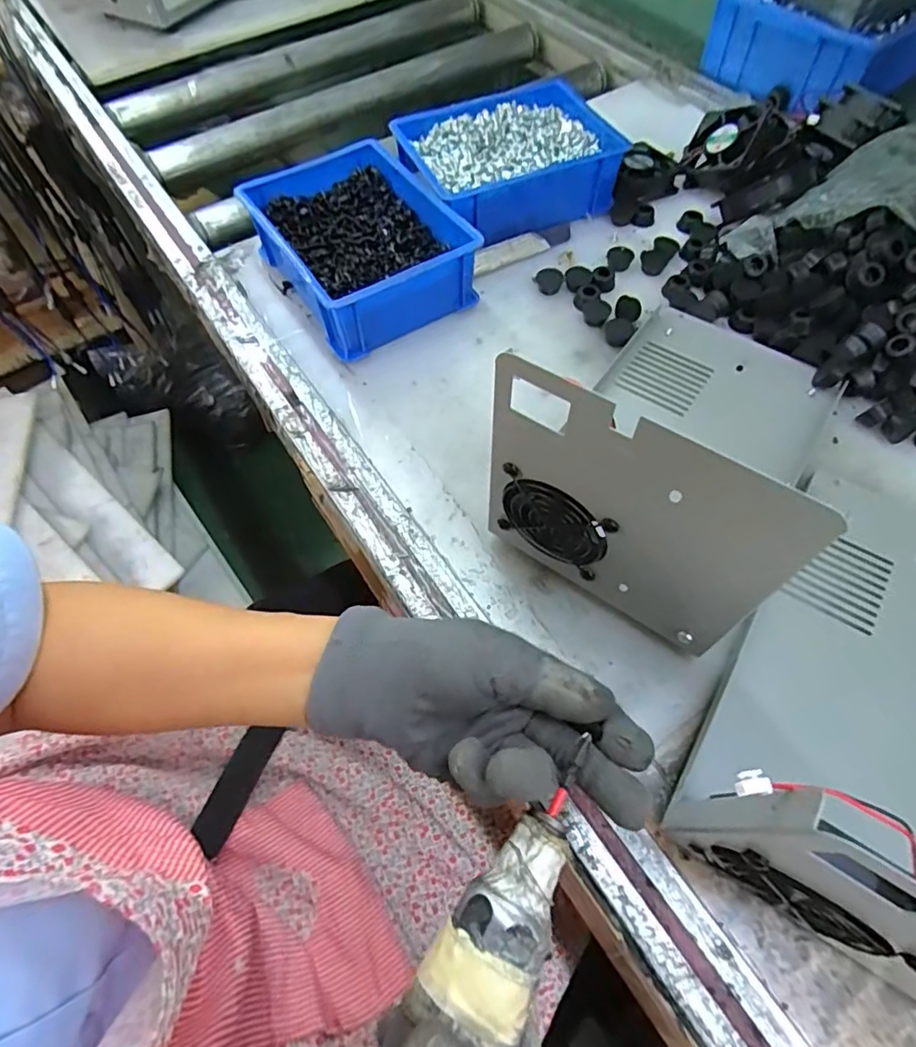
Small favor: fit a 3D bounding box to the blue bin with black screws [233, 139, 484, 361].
[{"bbox_3d":[-0.088,-0.251,0.514,0.143,0.066,0.191,-29,63,-14],"label":"blue bin with black screws"}]

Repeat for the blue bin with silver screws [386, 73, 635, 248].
[{"bbox_3d":[0.051,-0.359,0.569,0.205,0.063,0.151,-22,61,-10],"label":"blue bin with silver screws"}]

